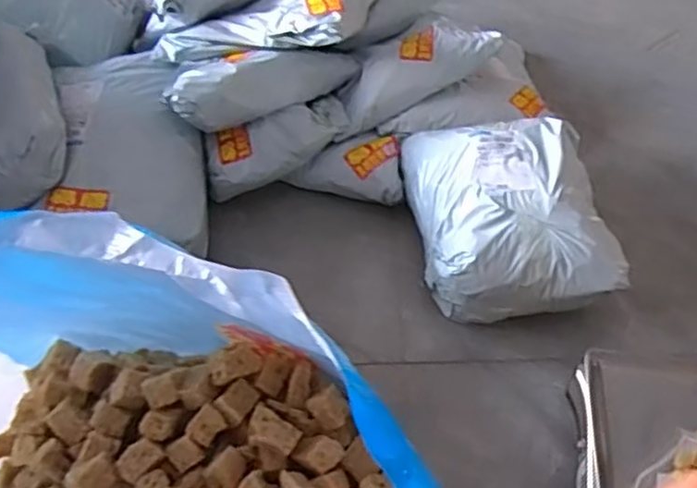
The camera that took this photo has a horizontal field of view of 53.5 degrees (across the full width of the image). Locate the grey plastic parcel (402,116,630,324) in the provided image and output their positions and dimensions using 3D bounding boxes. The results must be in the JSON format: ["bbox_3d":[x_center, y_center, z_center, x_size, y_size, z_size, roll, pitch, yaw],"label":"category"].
[{"bbox_3d":[0.223,-0.051,0.996,0.245,0.146,0.313,-6,52,-5],"label":"grey plastic parcel"}]

